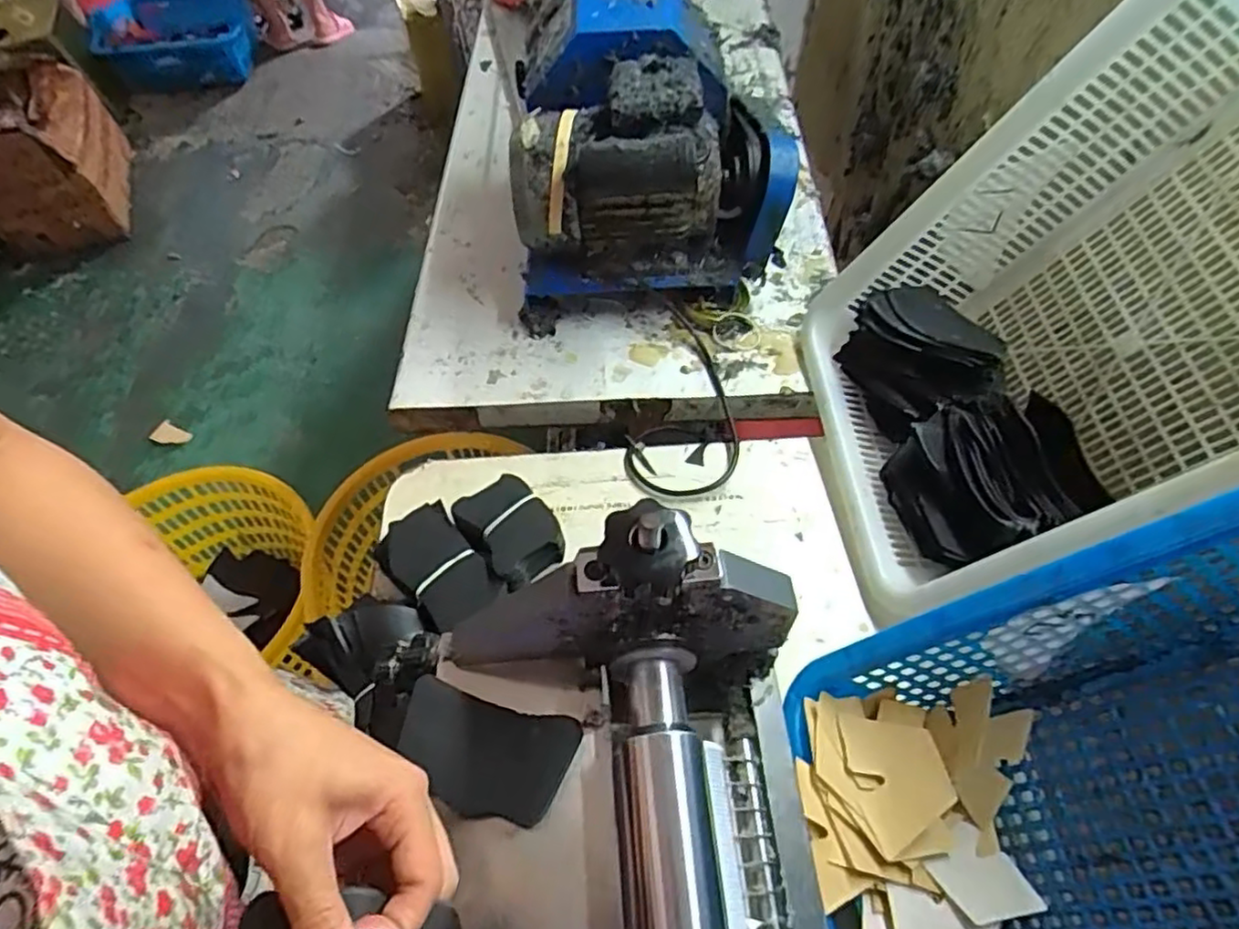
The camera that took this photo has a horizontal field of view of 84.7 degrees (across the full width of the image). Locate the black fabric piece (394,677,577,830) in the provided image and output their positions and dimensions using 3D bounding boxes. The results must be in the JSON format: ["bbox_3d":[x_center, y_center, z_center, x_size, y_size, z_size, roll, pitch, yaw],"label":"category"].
[{"bbox_3d":[-0.073,0.152,0.358,0.092,0.013,0.054,12,58,11],"label":"black fabric piece"}]

